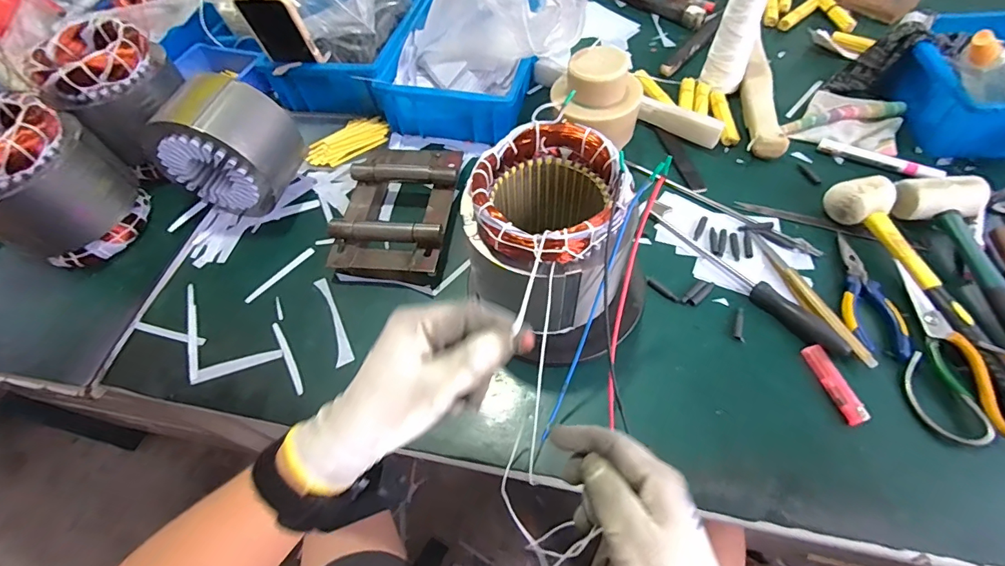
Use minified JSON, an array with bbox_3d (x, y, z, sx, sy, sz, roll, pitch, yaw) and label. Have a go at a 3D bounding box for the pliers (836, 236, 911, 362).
[{"bbox_3d":[0.394,0.009,0.486,0.053,0.015,0.145,10,60,10],"label":"pliers"}]

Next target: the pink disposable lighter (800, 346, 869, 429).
[{"bbox_3d":[0.323,0.097,0.441,0.020,0.011,0.078,-15,63,-5],"label":"pink disposable lighter"}]

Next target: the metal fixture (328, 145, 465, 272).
[{"bbox_3d":[-0.130,-0.100,0.574,0.135,0.050,0.205,3,60,6],"label":"metal fixture"}]

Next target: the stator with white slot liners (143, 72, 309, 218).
[{"bbox_3d":[-0.337,-0.169,0.568,0.133,0.151,0.113,13,61,11],"label":"stator with white slot liners"}]

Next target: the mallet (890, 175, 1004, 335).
[{"bbox_3d":[0.517,0.000,0.466,0.093,0.040,0.288,-6,59,1],"label":"mallet"}]

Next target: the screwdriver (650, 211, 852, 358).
[{"bbox_3d":[0.265,-0.008,0.503,0.026,0.020,0.245,-37,63,-17],"label":"screwdriver"}]

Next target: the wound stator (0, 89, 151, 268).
[{"bbox_3d":[-0.538,-0.118,0.534,0.141,0.158,0.144,31,66,20],"label":"wound stator"}]

